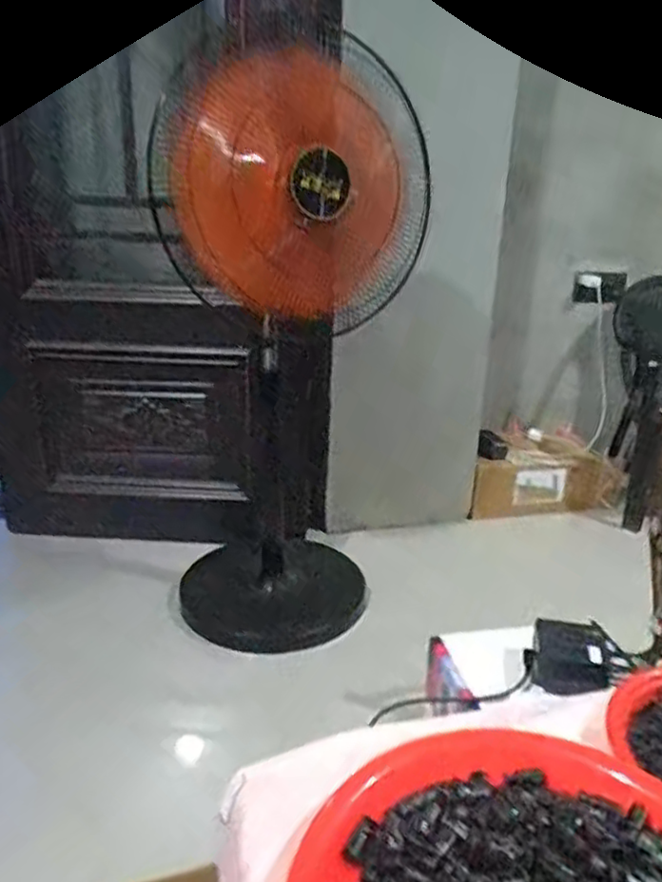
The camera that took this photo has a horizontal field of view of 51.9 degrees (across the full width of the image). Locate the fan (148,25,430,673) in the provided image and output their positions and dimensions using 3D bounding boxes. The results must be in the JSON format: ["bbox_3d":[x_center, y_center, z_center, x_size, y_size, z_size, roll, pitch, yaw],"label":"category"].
[{"bbox_3d":[-0.106,-0.124,1.370,0.452,1.083,0.501,-4,21,-16],"label":"fan"}]

